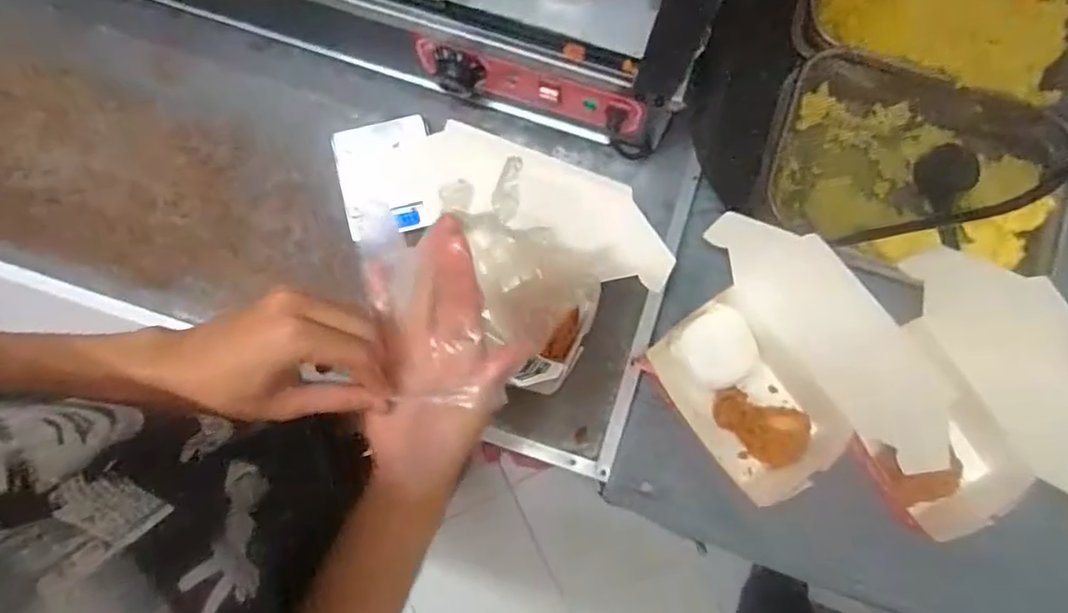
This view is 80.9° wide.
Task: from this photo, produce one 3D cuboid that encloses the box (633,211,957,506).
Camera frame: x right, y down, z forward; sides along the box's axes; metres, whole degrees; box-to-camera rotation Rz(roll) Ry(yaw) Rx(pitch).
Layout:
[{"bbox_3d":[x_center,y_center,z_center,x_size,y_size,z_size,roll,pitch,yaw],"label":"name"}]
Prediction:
[{"bbox_3d":[0.223,0.064,0.579,0.148,0.168,0.264,-40,82,-8],"label":"box"}]

